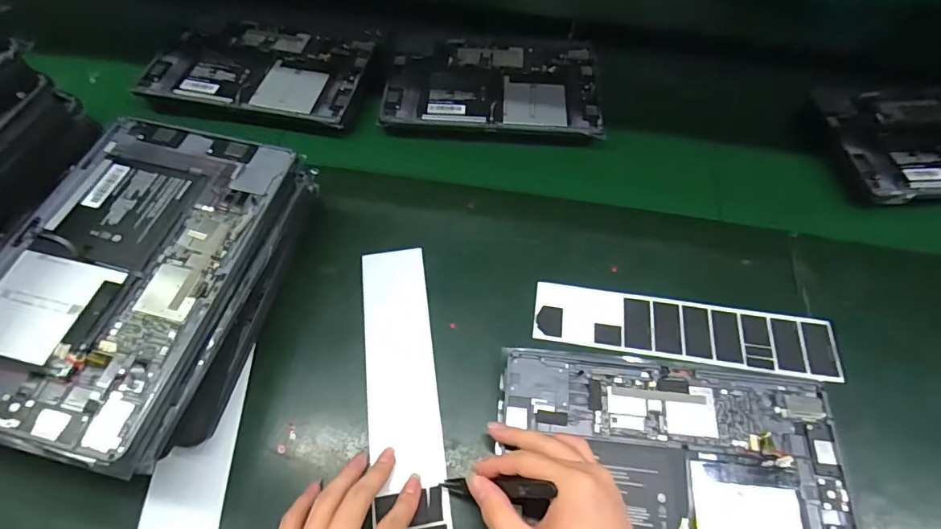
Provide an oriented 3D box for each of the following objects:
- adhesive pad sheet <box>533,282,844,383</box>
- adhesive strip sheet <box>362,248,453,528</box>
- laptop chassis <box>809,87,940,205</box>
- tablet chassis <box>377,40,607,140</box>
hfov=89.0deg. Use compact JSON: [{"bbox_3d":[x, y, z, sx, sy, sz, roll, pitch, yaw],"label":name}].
[{"bbox_3d":[0.193,0.059,0.437,0.265,0.006,0.057,9,62,3],"label":"adhesive pad sheet"},{"bbox_3d":[-0.058,0.102,0.412,0.059,0.009,0.266,-4,57,-10],"label":"adhesive strip sheet"},{"bbox_3d":[0.526,-0.144,0.538,0.246,0.021,0.172,-1,62,-1],"label":"laptop chassis"},{"bbox_3d":[0.028,-0.216,0.572,0.252,0.011,0.156,4,62,1],"label":"tablet chassis"}]

